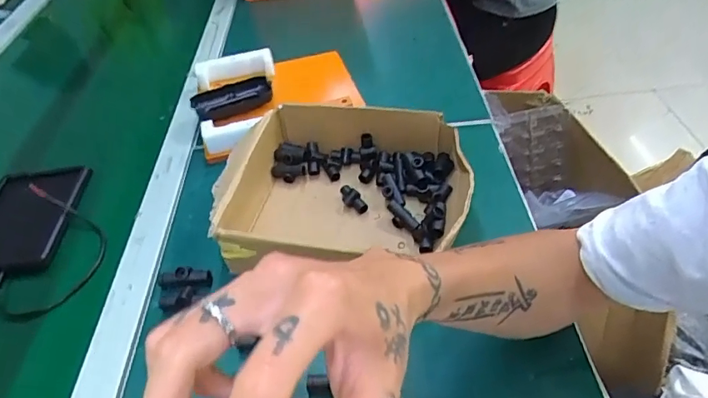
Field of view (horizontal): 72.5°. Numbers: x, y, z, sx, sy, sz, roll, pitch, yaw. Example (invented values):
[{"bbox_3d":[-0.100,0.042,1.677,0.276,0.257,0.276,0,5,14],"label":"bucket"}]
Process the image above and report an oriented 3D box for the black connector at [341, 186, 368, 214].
[{"bbox_3d":[-0.002,0.001,0.549,0.020,0.026,0.039,-23,47,-14],"label":"black connector"}]

